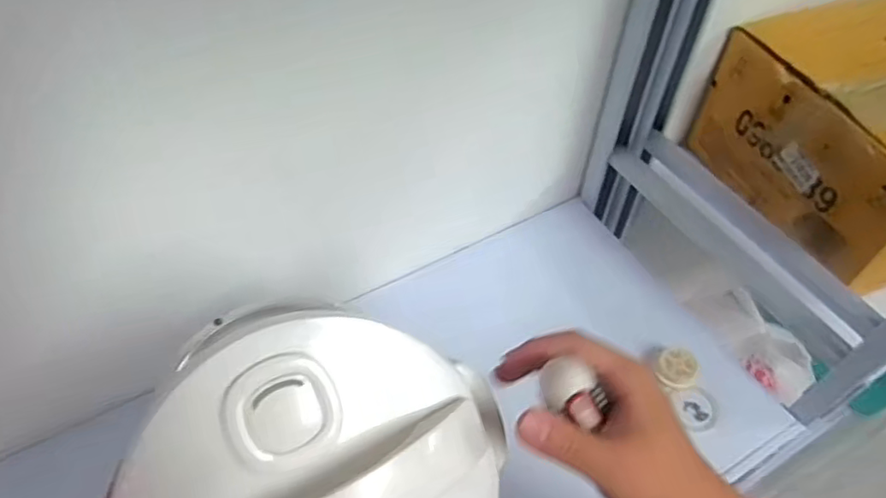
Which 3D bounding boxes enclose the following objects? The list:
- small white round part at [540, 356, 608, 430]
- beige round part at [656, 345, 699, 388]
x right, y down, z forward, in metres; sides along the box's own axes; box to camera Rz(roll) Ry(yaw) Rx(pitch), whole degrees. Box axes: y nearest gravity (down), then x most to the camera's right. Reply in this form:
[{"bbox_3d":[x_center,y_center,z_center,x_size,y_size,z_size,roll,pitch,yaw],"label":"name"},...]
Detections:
[{"bbox_3d":[0.077,0.084,0.357,0.040,0.022,0.026,18,54,13],"label":"small white round part"},{"bbox_3d":[0.273,0.139,0.716,0.045,0.020,0.045,-7,78,17],"label":"beige round part"}]

